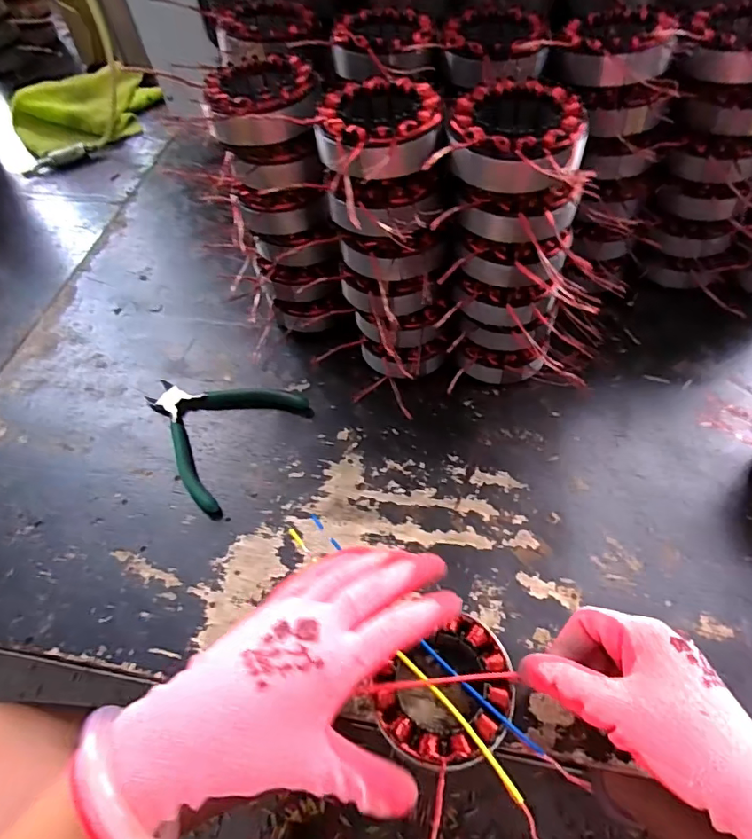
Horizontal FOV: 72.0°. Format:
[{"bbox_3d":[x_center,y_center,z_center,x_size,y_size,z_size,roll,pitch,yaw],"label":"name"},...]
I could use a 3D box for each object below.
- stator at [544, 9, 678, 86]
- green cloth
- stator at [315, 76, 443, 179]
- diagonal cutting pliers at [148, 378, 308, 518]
[{"bbox_3d":[0.188,-0.299,0.411,0.089,0.033,0.077,16,59,14],"label":"stator"},{"bbox_3d":[-0.443,-0.474,0.788,0.212,0.051,0.167,-9,58,-1],"label":"green cloth"},{"bbox_3d":[0.001,-0.199,0.359,0.080,0.038,0.077,-2,56,3],"label":"stator"},{"bbox_3d":[-0.155,0.003,0.478,0.133,0.010,0.132,26,63,19],"label":"diagonal cutting pliers"}]

